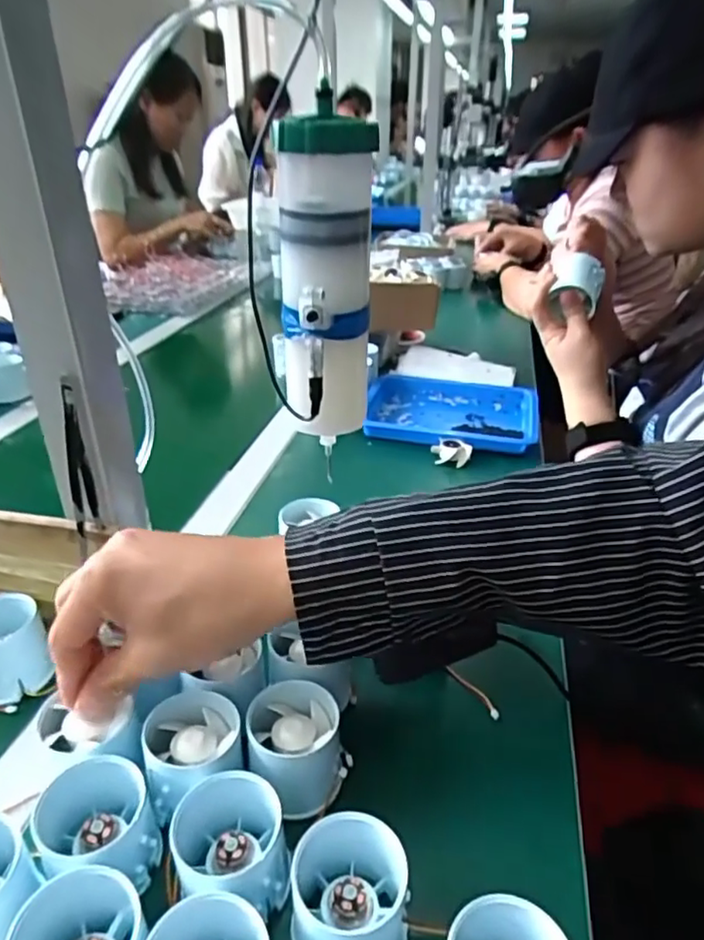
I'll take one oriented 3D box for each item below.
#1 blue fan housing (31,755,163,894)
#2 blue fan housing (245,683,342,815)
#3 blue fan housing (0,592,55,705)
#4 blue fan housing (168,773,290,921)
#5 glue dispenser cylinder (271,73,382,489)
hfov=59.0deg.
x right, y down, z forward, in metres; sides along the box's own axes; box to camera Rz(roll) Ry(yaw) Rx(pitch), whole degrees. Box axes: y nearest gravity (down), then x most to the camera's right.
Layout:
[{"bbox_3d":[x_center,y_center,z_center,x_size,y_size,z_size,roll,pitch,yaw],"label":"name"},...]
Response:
[{"bbox_3d":[-0.127,0.178,0.311,0.051,0.044,0.051,0,29,0],"label":"blue fan housing"},{"bbox_3d":[-0.033,0.157,0.353,0.049,0.048,0.051,-1,29,-2],"label":"blue fan housing"},{"bbox_3d":[-0.236,0.123,0.423,0.051,0.052,0.057,-17,33,-27],"label":"blue fan housing"},{"bbox_3d":[-0.059,0.185,0.304,0.052,0.047,0.052,0,29,0],"label":"blue fan housing"},{"bbox_3d":[-0.015,-0.111,0.378,0.055,0.181,0.052,-1,29,-1],"label":"glue dispenser cylinder"}]

